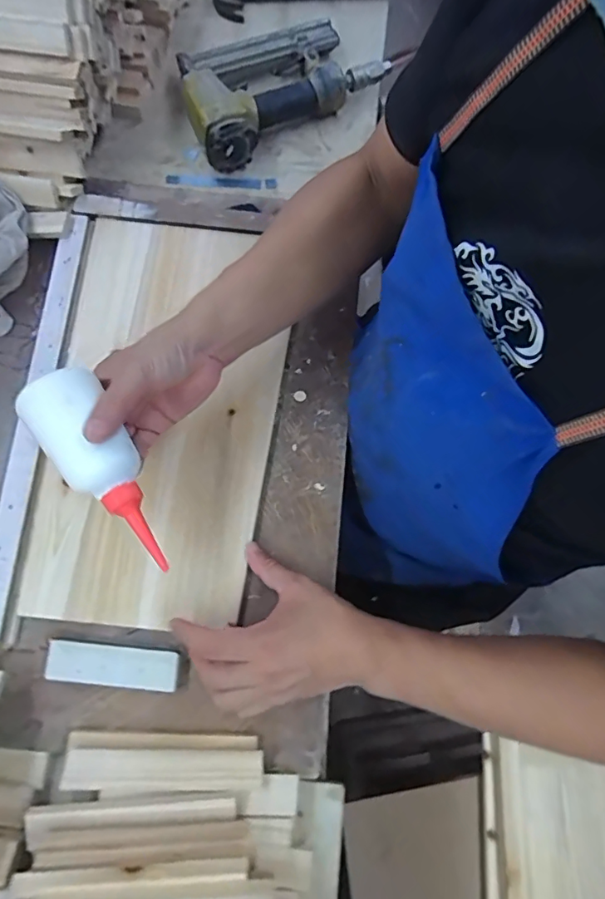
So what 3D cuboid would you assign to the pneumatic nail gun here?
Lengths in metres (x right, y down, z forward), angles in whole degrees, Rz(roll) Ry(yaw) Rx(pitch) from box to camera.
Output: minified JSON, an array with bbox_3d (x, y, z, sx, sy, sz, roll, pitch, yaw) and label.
[{"bbox_3d":[-0.027,-0.461,0.595,0.252,0.052,0.155,-26,77,-8],"label":"pneumatic nail gun"}]

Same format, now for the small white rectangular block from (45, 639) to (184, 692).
[{"bbox_3d":[-0.162,0.186,0.419,0.116,0.017,0.031,6,75,0],"label":"small white rectangular block"}]

